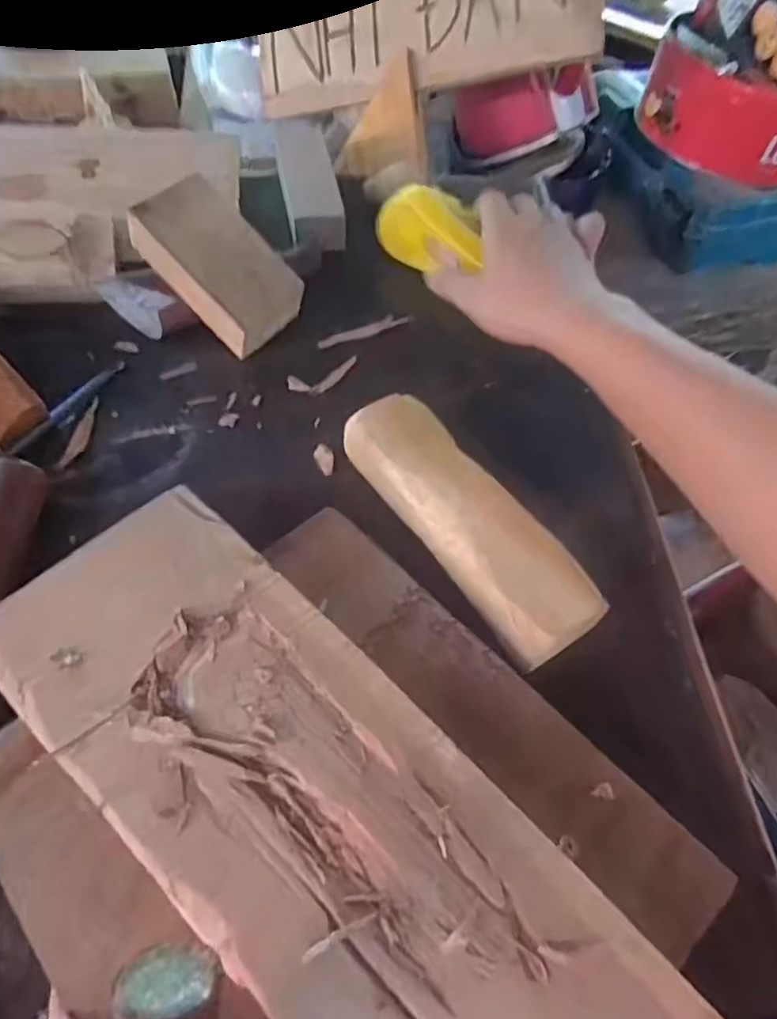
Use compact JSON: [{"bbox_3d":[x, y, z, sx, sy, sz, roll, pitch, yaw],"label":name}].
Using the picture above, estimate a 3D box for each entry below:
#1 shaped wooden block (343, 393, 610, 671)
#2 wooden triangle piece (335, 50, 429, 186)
[{"bbox_3d":[0.045,0.009,0.359,0.057,0.044,0.183,-28,63,-20],"label":"shaped wooden block"},{"bbox_3d":[-0.011,-0.376,0.630,0.086,0.018,0.108,-8,101,10],"label":"wooden triangle piece"}]

